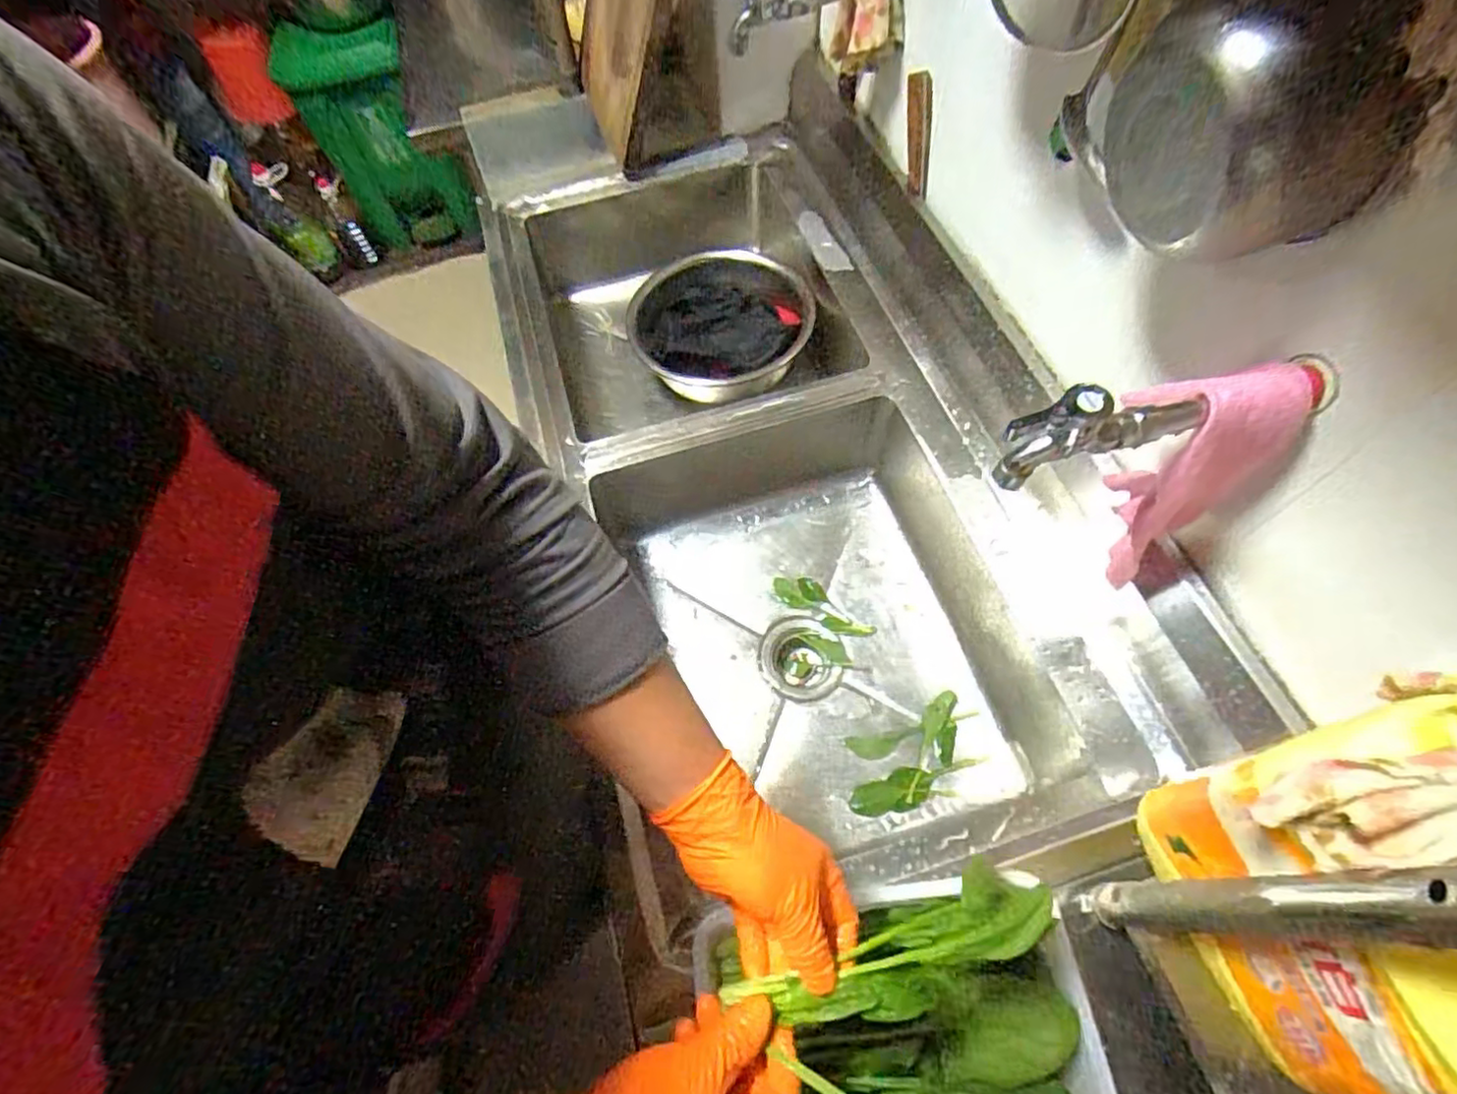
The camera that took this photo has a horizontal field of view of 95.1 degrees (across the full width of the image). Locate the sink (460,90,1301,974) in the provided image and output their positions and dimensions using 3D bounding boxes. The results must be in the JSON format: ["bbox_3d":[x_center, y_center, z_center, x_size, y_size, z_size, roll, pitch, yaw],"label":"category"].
[{"bbox_3d":[0.047,-0.161,0.954,0.567,0.259,1.193,-18,62,-7],"label":"sink"}]

